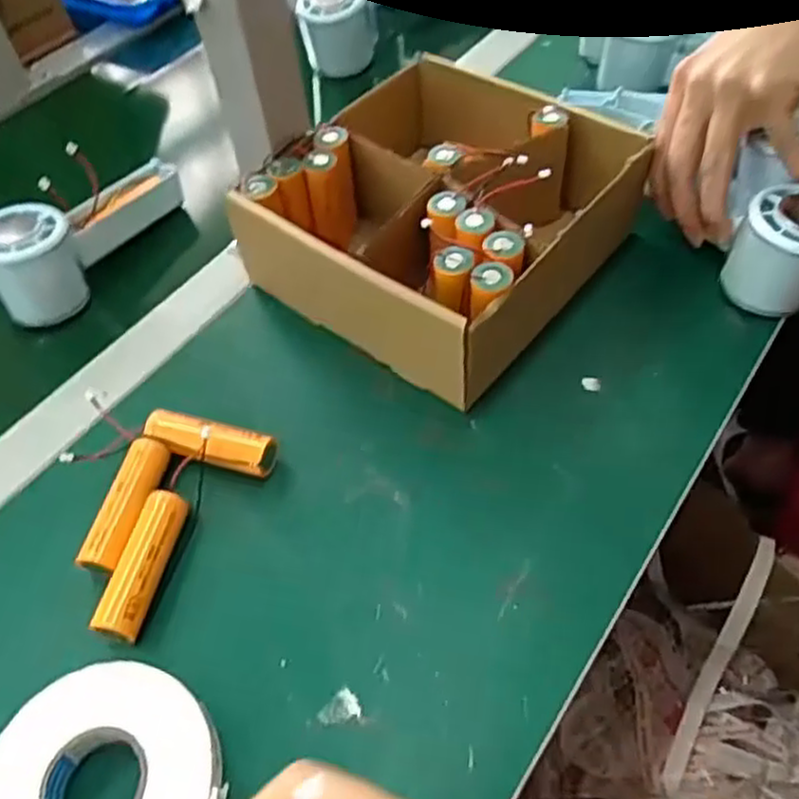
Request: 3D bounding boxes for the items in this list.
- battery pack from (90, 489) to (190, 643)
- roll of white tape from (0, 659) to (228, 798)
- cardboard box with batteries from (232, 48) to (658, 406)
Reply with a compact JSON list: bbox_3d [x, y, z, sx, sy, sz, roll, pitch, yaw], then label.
[{"bbox_3d":[-0.125,0.082,0.362,0.022,0.021,0.075,8,53,10],"label":"battery pack"},{"bbox_3d":[-0.121,0.161,0.303,0.091,0.026,0.094,-2,52,2],"label":"roll of white tape"},{"bbox_3d":[0.025,-0.121,0.463,0.186,0.071,0.198,32,60,25],"label":"cardboard box with batteries"}]

